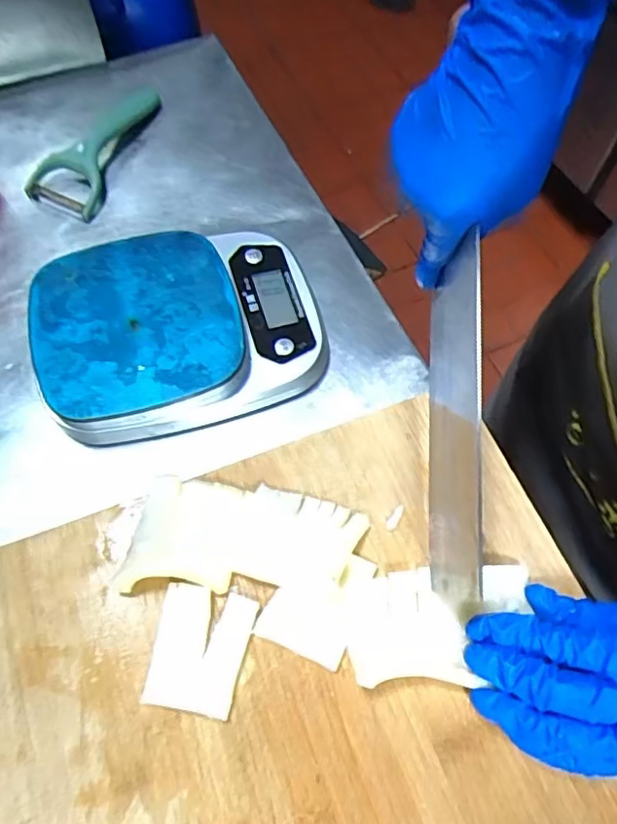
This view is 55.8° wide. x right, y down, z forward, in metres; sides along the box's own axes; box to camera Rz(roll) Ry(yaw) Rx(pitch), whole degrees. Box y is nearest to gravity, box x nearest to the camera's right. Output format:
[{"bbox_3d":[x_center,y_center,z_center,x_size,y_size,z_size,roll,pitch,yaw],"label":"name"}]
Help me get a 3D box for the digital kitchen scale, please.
[{"bbox_3d":[-0.090,-0.064,0.403,0.184,0.027,0.144,-17,63,-10],"label":"digital kitchen scale"}]

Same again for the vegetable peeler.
[{"bbox_3d":[-0.182,-0.232,0.495,0.060,0.026,0.147,16,62,8],"label":"vegetable peeler"}]

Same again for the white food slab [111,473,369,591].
[{"bbox_3d":[-0.034,0.070,0.330,0.127,0.014,0.060,3,61,1],"label":"white food slab"}]

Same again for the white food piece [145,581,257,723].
[{"bbox_3d":[-0.058,0.125,0.308,0.050,0.006,0.060,9,62,5],"label":"white food piece"}]

